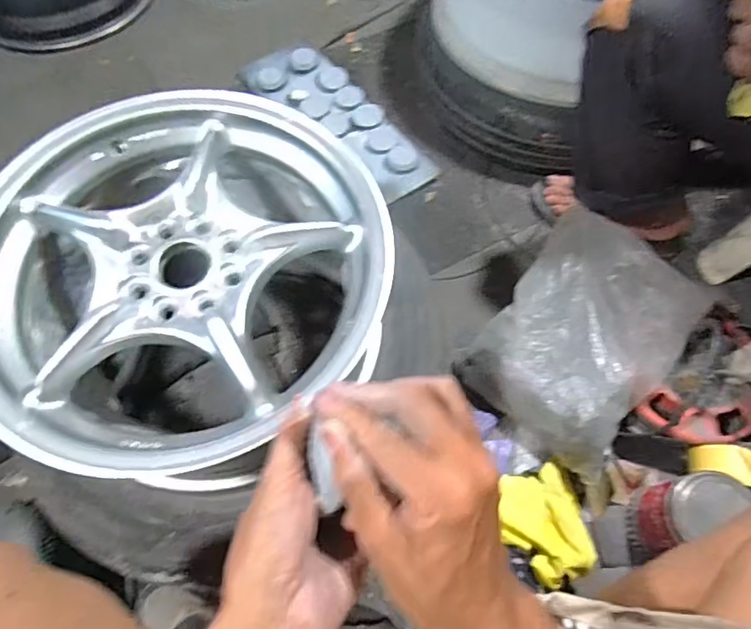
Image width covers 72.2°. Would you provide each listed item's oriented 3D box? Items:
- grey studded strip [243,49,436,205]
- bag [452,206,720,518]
[{"bbox_3d":[-0.082,-0.388,1.003,0.184,0.032,0.461,-31,67,-15],"label":"grey studded strip"},{"bbox_3d":[0.278,0.032,0.705,0.253,0.069,0.310,36,95,26],"label":"bag"}]

